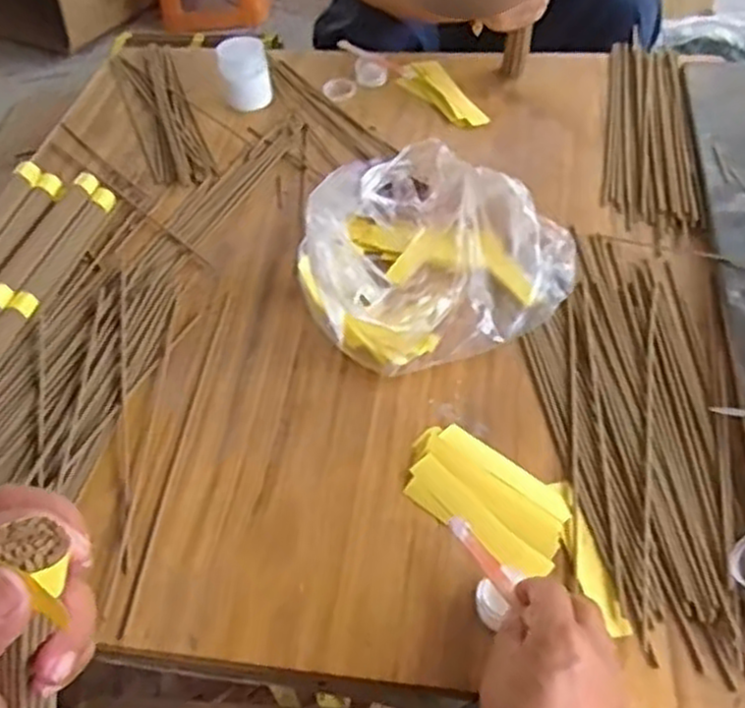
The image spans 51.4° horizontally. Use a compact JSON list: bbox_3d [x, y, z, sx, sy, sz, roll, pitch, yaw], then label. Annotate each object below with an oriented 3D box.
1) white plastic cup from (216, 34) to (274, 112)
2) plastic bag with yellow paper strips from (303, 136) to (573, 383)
[{"bbox_3d":[-0.145,-0.322,0.888,0.056,0.064,0.050,-13,50,-8],"label":"white plastic cup"},{"bbox_3d":[0.046,-0.092,0.652,0.218,0.099,0.199,-37,57,-26],"label":"plastic bag with yellow paper strips"}]

